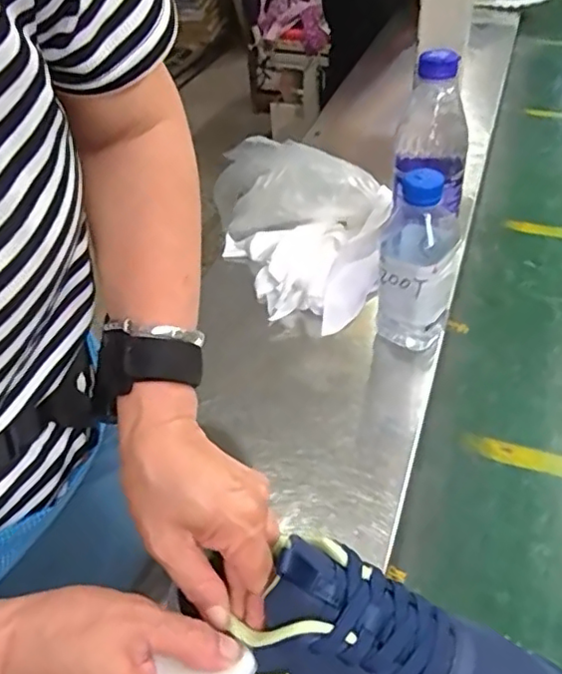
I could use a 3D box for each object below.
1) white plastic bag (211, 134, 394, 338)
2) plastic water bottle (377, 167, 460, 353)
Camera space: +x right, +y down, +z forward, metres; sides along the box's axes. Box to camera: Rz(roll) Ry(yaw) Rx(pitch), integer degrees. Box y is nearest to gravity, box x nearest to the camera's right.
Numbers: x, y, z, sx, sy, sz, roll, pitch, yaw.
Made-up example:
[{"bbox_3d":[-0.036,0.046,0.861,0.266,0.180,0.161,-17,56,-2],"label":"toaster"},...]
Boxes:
[{"bbox_3d":[0.024,-0.122,0.657,0.182,0.096,0.244,-9,43,-1],"label":"white plastic bag"},{"bbox_3d":[0.120,-0.069,0.541,0.064,0.164,0.071,7,43,13],"label":"plastic water bottle"}]

